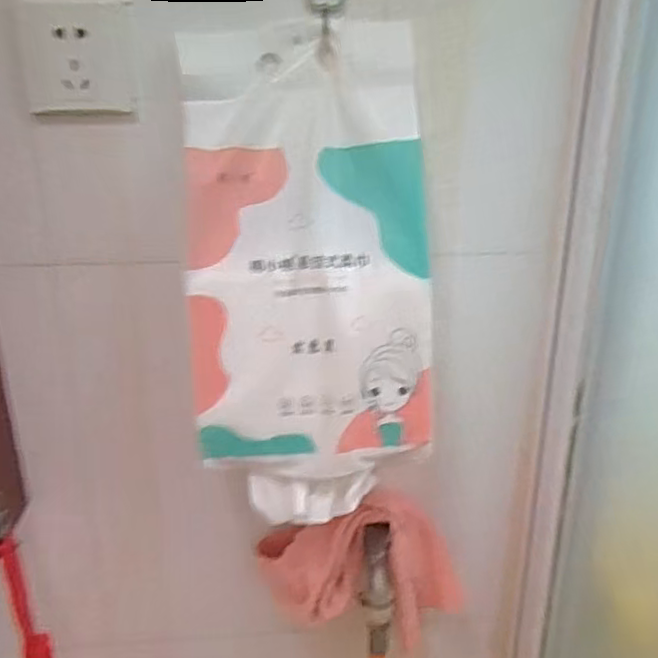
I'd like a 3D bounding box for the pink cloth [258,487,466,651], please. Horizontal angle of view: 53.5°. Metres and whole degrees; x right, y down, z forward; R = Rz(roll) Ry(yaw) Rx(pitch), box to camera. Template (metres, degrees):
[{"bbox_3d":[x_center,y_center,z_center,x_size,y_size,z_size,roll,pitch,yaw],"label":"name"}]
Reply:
[{"bbox_3d":[0.035,0.243,0.673,0.198,0.147,0.056,-5,22,-15],"label":"pink cloth"}]

